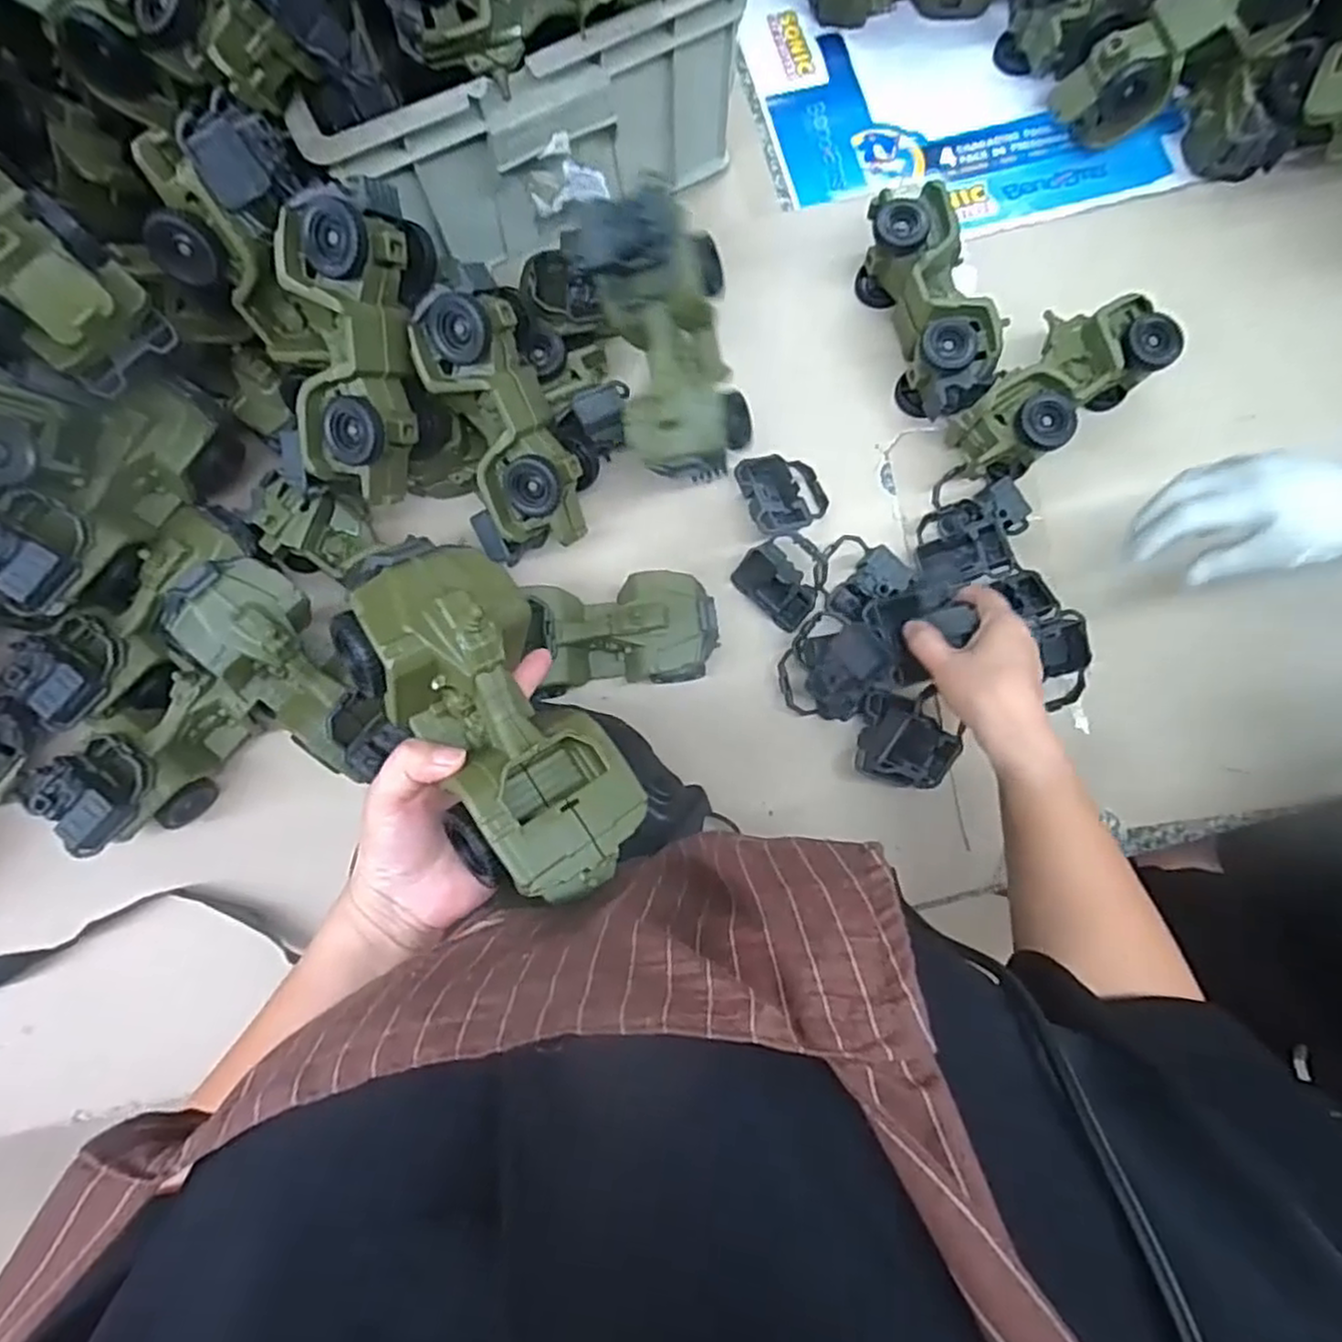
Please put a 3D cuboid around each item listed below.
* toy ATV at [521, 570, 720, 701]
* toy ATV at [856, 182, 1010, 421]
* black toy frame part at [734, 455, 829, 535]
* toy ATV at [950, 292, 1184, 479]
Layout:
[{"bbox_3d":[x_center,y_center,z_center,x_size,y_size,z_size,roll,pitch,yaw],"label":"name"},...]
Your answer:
[{"bbox_3d":[-0.035,-0.030,0.567,0.138,0.085,0.077,-8,79,-1],"label":"toy ATV"},{"bbox_3d":[0.216,-0.311,0.619,0.068,0.081,0.204,-16,79,-2],"label":"toy ATV"},{"bbox_3d":[0.097,-0.148,0.610,0.071,0.040,0.075,-23,80,-4],"label":"black toy frame part"},{"bbox_3d":[0.309,-0.229,0.606,0.187,0.083,0.086,-36,81,-6],"label":"toy ATV"}]

